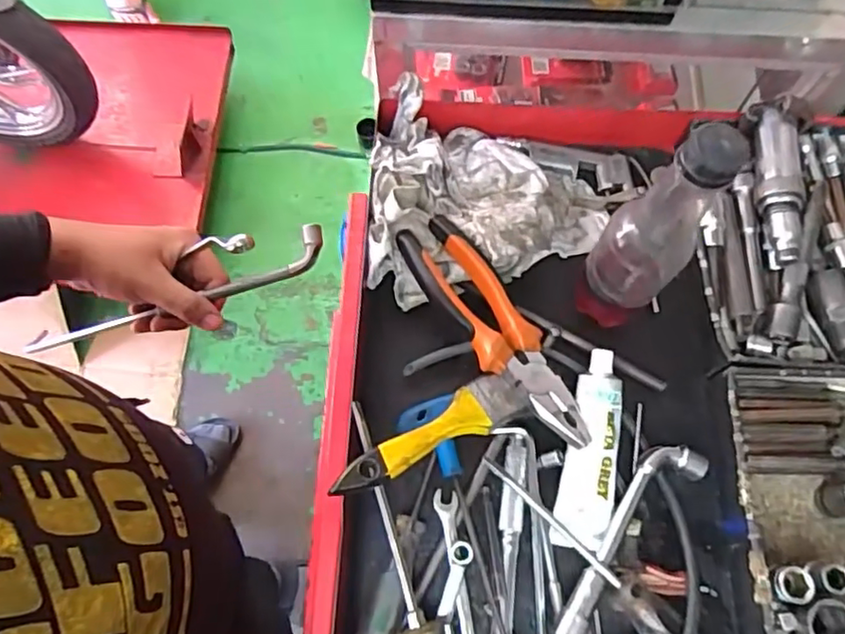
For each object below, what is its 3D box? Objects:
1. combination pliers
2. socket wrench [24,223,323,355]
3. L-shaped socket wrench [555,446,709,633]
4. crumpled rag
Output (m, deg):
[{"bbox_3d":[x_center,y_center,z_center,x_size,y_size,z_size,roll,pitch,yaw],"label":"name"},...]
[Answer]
[{"bbox_3d":[0.052,0.007,0.441,0.048,0.021,0.191,-31,73,-12],"label":"combination pliers"},{"bbox_3d":[-0.203,-0.016,0.500,0.277,0.021,0.031,-16,70,13],"label":"socket wrench"},{"bbox_3d":[0.134,0.145,0.413,0.035,0.021,0.155,40,73,13],"label":"L-shaped socket wrench"},{"bbox_3d":[0.056,-0.100,0.496,0.191,0.050,0.185,1,69,-1],"label":"crumpled rag"}]

